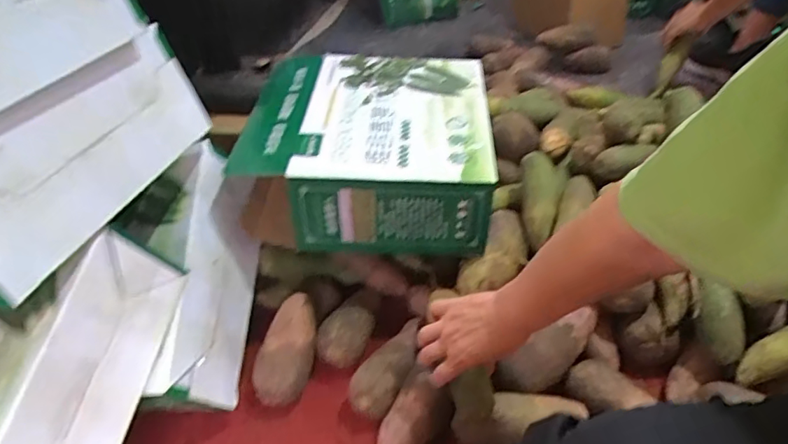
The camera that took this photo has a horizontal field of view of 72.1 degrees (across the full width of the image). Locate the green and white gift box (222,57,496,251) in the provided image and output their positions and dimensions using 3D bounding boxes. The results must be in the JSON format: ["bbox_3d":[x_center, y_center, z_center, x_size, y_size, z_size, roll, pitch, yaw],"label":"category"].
[{"bbox_3d":[-0.035,-0.118,0.846,0.356,0.149,0.341,-3,39,6],"label":"green and white gift box"}]

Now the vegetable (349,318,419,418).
[{"bbox_3d":[-0.001,0.205,0.756,0.058,0.071,0.149,14,37,25],"label":"vegetable"}]

